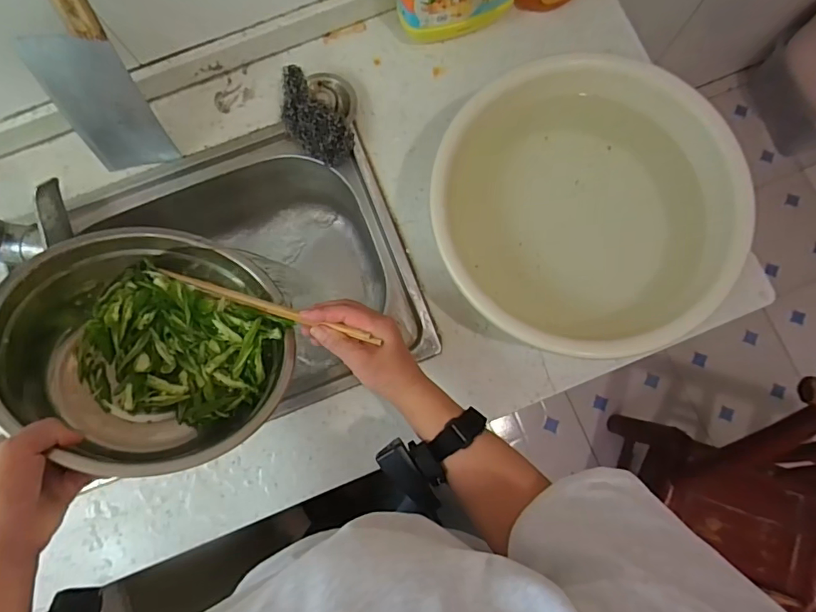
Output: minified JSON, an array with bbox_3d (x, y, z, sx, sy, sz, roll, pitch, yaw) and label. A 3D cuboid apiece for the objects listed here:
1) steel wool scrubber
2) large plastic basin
[{"bbox_3d":[-0.121,-0.227,0.603,0.058,0.049,0.111,-41,82,-6],"label":"steel wool scrubber"},{"bbox_3d":[0.186,-0.112,0.547,0.305,0.115,0.312,0,80,0],"label":"large plastic basin"}]

